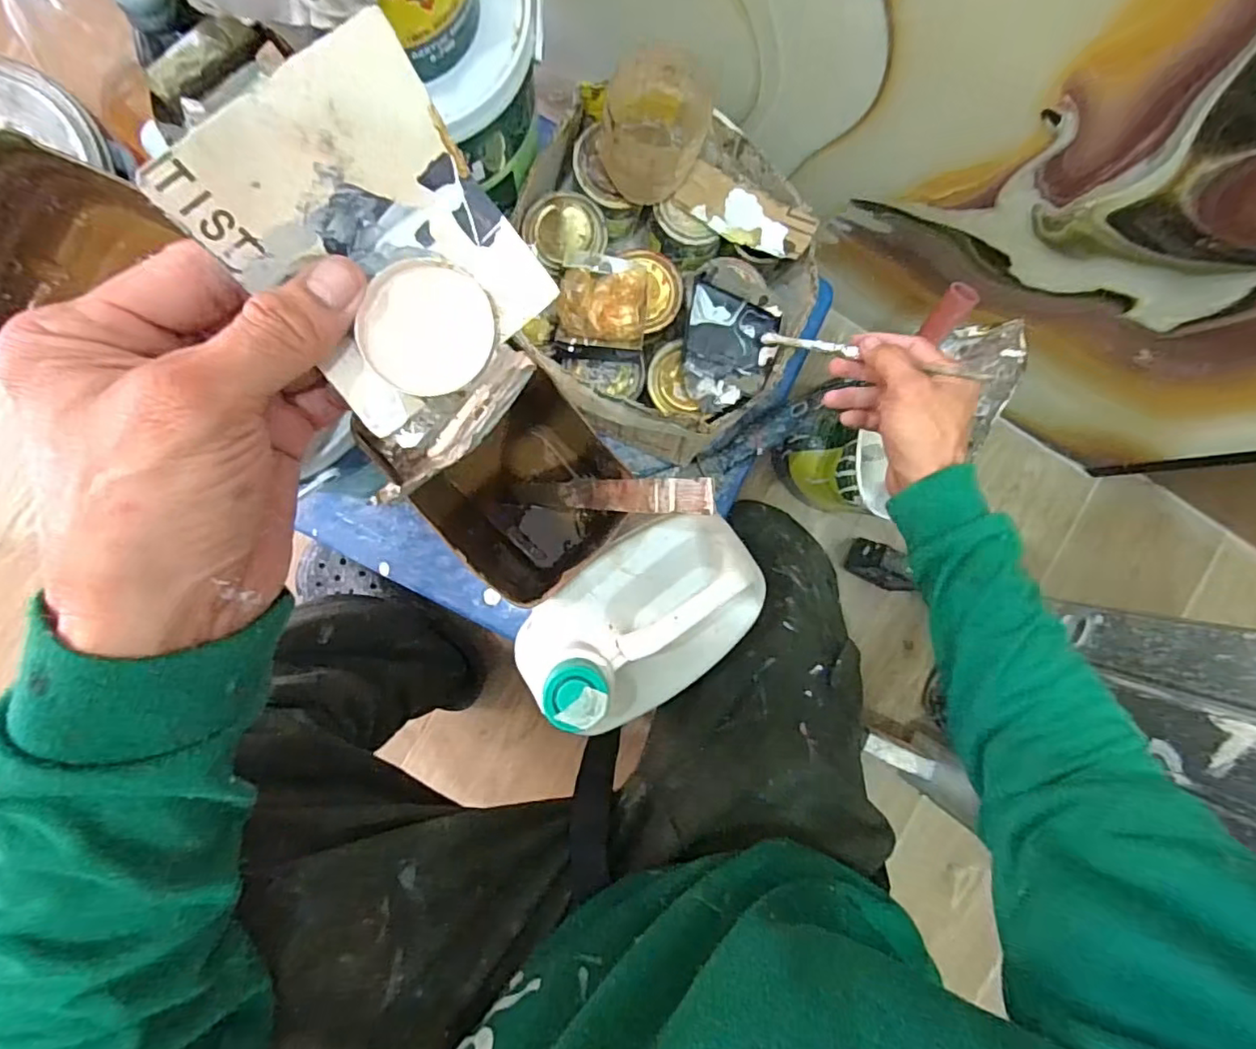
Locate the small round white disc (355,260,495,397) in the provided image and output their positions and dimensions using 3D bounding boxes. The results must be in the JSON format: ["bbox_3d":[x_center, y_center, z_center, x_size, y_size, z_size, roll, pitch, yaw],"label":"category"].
[{"bbox_3d":[-0.062,-0.060,0.185,0.038,0.005,0.039,0,90,-5],"label":"small round white disc"}]

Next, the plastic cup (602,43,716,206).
[{"bbox_3d":[0.021,-0.304,0.463,0.077,0.072,0.087,20,88,-5],"label":"plastic cup"}]

